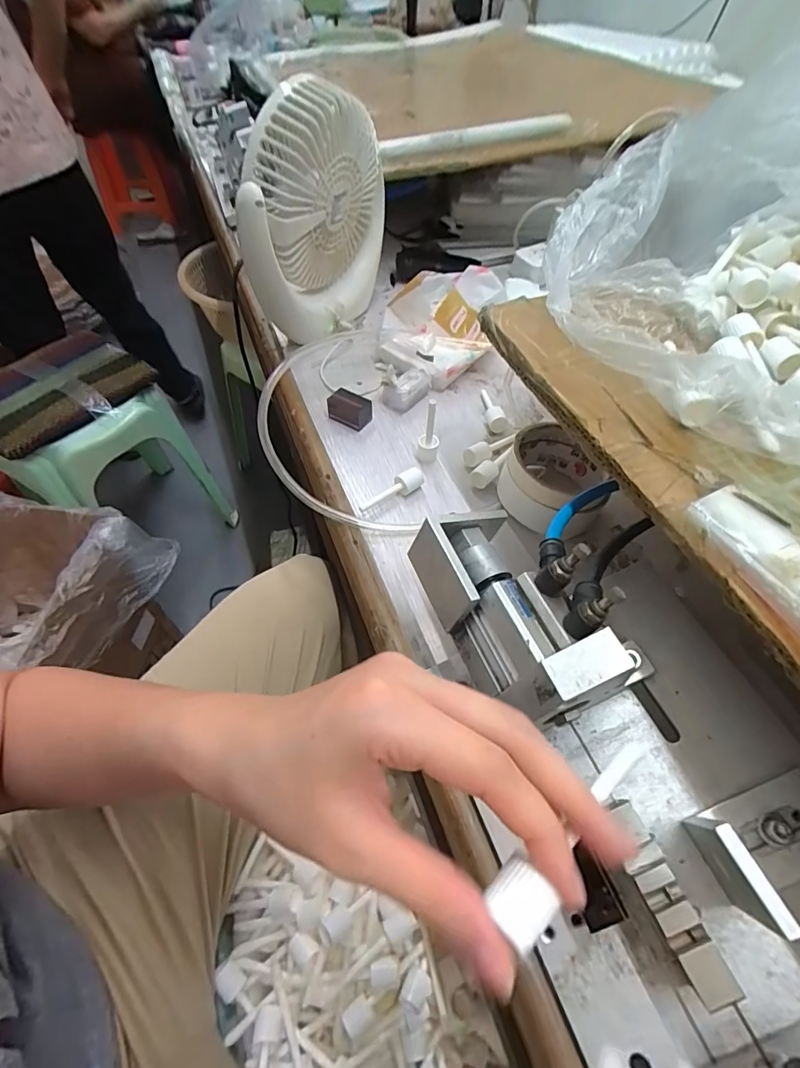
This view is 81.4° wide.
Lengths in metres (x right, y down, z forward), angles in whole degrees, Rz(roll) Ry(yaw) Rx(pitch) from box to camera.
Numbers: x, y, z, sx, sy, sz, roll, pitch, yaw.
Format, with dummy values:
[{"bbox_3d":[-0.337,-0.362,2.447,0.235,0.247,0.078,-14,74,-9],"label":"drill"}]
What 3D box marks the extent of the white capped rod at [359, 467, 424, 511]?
[{"bbox_3d":[-0.006,-0.035,0.399,0.065,0.019,0.014,-33,61,-22],"label":"white capped rod"}]

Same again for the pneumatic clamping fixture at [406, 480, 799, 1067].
[{"bbox_3d":[0.130,0.139,0.207,0.153,0.092,0.380,-14,55,-10],"label":"pneumatic clamping fixture"}]

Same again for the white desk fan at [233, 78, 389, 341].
[{"bbox_3d":[-0.088,-0.320,0.486,0.078,0.206,0.184,21,57,14],"label":"white desk fan"}]

